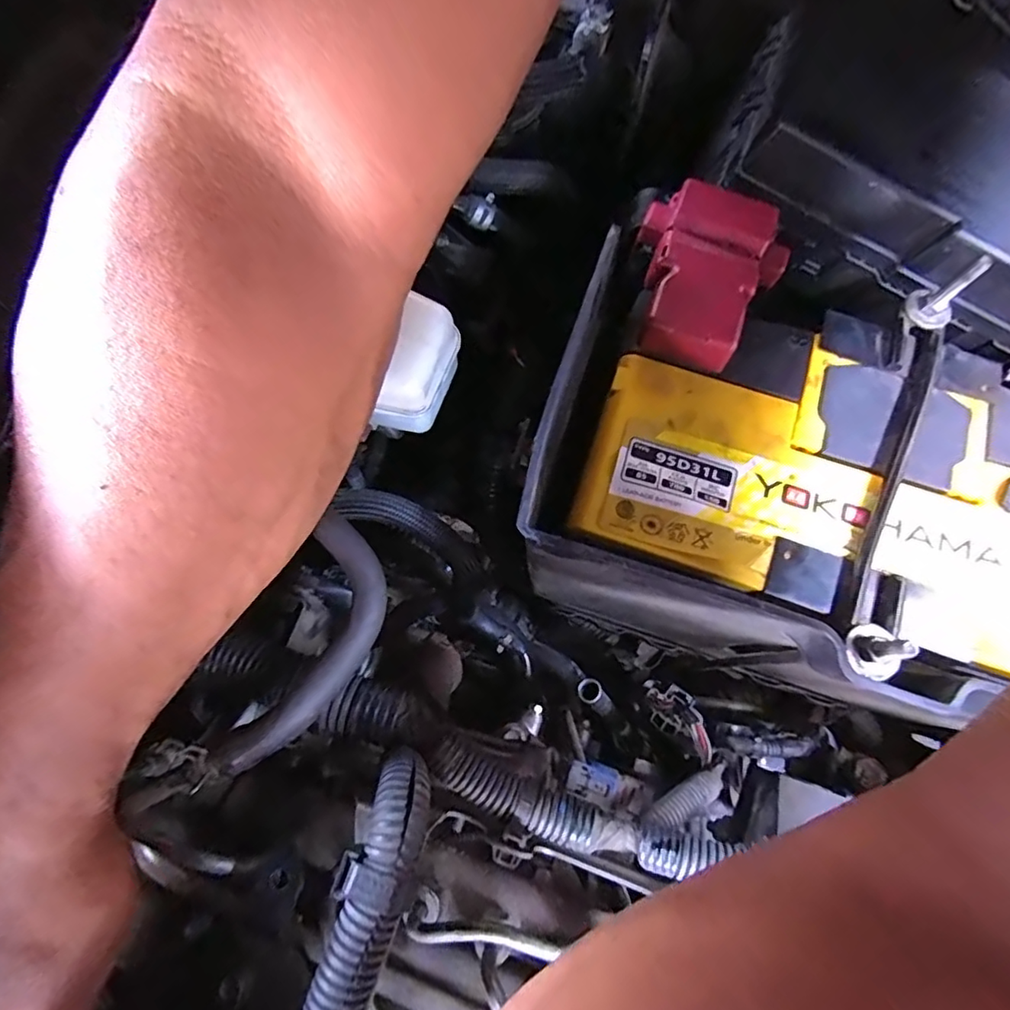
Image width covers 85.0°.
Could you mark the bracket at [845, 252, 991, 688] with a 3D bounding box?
[{"bbox_3d":[0.203,-0.022,0.271,0.023,0.037,0.213,19,74,6],"label":"bracket"}]

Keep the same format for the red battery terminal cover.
[{"bbox_3d":[0.103,-0.124,0.302,0.079,0.037,0.100,29,75,9],"label":"red battery terminal cover"}]

